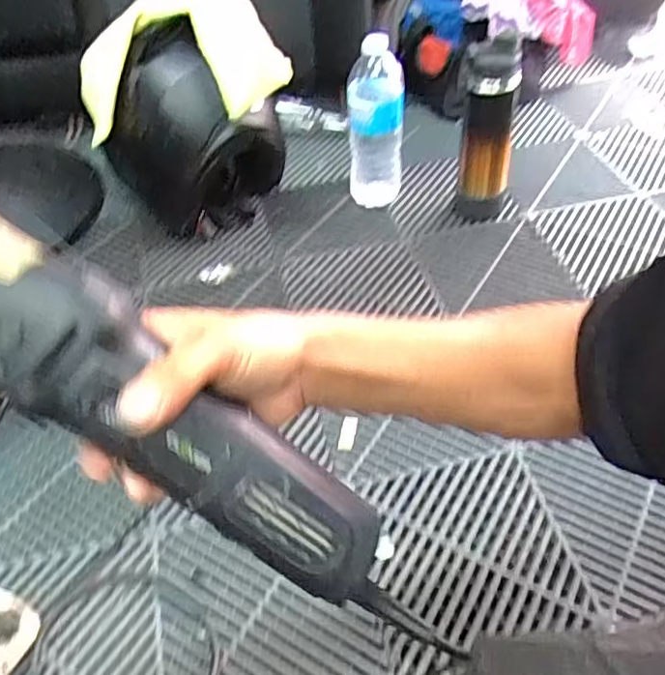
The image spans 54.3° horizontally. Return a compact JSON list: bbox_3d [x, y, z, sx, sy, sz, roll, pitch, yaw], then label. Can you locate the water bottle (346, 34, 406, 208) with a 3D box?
[{"bbox_3d":[0.066,-0.342,1.013,0.081,0.268,0.092,-2,46,1],"label":"water bottle"}]

